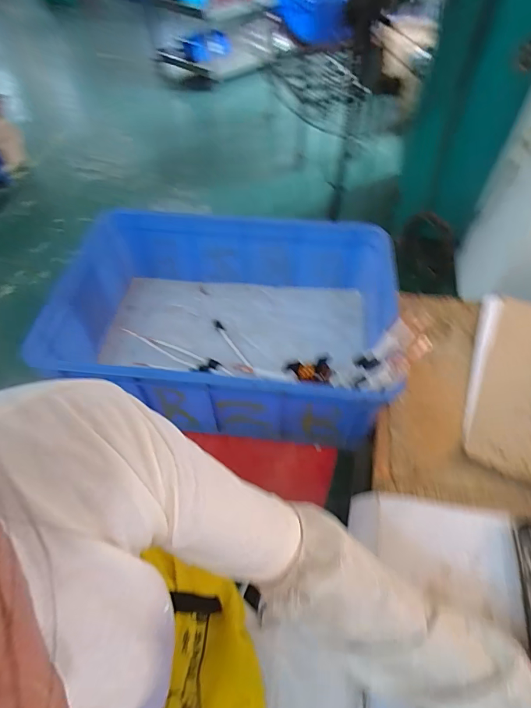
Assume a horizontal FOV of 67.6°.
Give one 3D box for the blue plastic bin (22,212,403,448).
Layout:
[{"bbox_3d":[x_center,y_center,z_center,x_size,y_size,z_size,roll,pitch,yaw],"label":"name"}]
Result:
[{"bbox_3d":[-0.062,-0.066,0.788,0.585,0.188,0.401,5,53,5],"label":"blue plastic bin"}]

